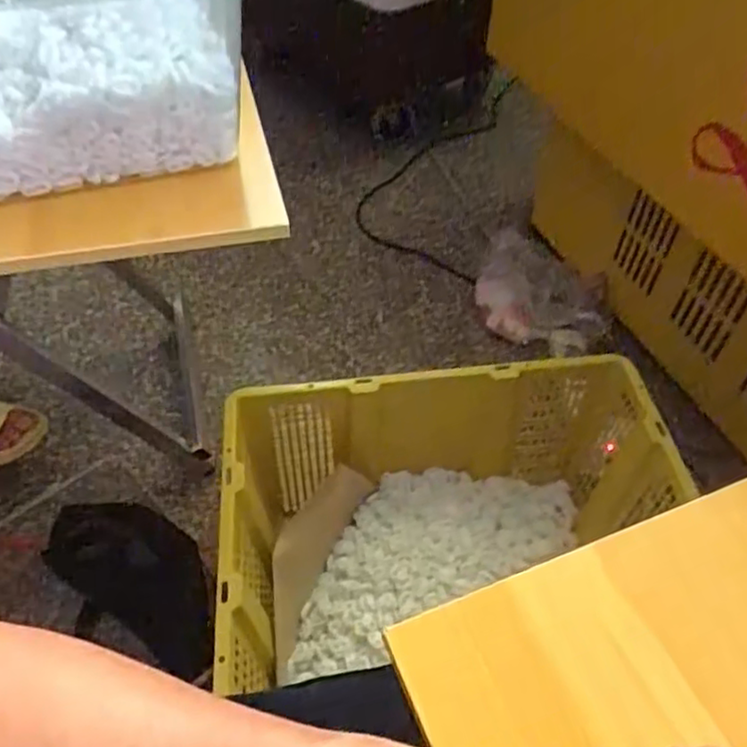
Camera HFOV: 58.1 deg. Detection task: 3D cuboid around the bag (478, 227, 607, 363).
[{"bbox_3d":[0.281,-0.135,1.142,0.238,0.096,0.158,24,53,18],"label":"bag"}]

